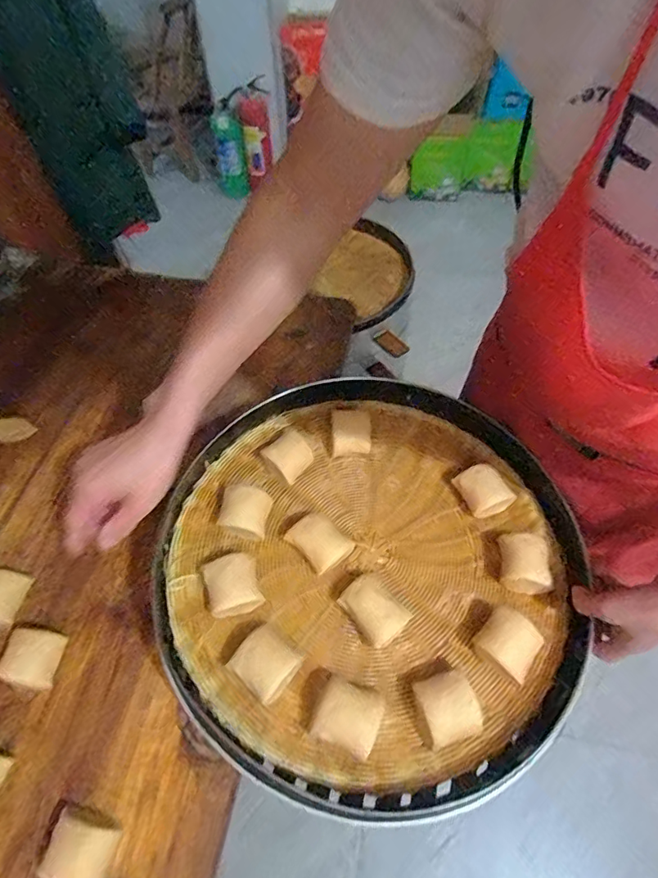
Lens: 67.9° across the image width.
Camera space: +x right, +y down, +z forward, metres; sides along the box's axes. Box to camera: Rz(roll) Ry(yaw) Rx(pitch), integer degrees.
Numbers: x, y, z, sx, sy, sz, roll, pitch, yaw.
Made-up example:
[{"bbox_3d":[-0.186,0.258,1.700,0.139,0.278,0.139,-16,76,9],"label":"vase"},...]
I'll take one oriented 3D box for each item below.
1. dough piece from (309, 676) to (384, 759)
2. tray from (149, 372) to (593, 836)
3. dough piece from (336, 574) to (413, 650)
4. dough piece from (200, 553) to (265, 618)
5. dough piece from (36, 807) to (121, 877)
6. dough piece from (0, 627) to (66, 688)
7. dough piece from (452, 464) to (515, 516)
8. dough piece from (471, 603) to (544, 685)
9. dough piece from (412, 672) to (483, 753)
[{"bbox_3d":[0.018,0.251,0.443,0.058,0.037,0.054,17,57,13],"label":"dough piece"},{"bbox_3d":[0.053,0.114,0.548,0.447,0.056,0.480,-1,55,1],"label":"tray"},{"bbox_3d":[0.047,0.179,0.511,0.052,0.036,0.067,-35,61,-21],"label":"dough piece"},{"bbox_3d":[-0.102,0.144,0.509,0.052,0.034,0.069,-16,56,-9],"label":"dough piece"},{"bbox_3d":[-0.222,0.368,0.439,0.057,0.031,0.051,8,56,7],"label":"dough piece"},{"bbox_3d":[-0.320,0.235,0.527,0.053,0.024,0.054,6,55,6],"label":"dough piece"},{"bbox_3d":[0.185,0.063,0.591,0.054,0.027,0.060,-22,57,-13],"label":"dough piece"},{"bbox_3d":[0.181,0.205,0.494,0.053,0.031,0.054,37,64,24],"label":"dough piece"},{"bbox_3d":[0.111,0.250,0.456,0.048,0.028,0.057,-14,56,-8],"label":"dough piece"}]

